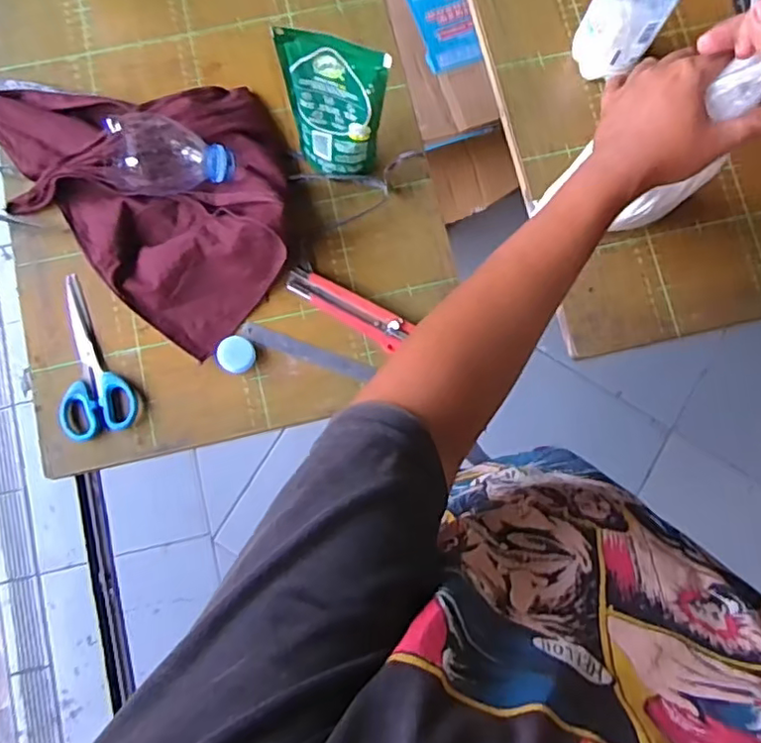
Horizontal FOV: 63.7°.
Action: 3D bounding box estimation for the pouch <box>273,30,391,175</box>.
[{"bbox_3d":[-0.041,-0.215,0.521,0.085,0.152,0.035,17,80,2],"label":"pouch"}]

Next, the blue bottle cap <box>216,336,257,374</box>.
[{"bbox_3d":[-0.131,-0.015,0.556,0.033,0.015,0.032,0,80,-1],"label":"blue bottle cap"}]

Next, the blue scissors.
[{"bbox_3d":[-0.273,-0.013,0.553,0.061,0.009,0.149,-24,81,-5],"label":"blue scissors"}]

